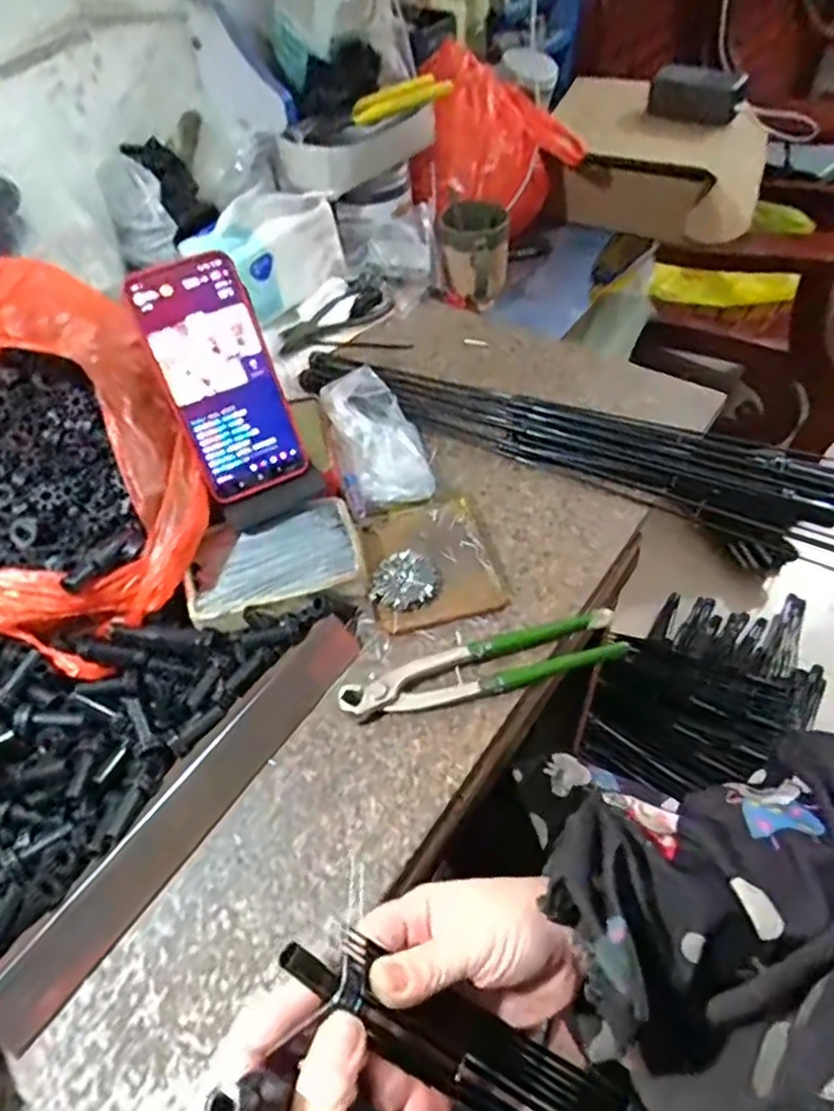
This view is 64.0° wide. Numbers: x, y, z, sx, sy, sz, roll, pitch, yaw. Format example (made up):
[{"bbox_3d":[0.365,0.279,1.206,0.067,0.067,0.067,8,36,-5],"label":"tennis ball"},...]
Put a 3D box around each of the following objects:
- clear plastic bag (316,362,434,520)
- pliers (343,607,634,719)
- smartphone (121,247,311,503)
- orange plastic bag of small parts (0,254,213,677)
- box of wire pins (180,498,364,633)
[{"bbox_3d":[-0.031,-0.093,0.569,0.078,0.062,0.135,-15,52,-7],"label":"clear plastic bag"},{"bbox_3d":[0.047,0.077,0.458,0.198,0.017,0.041,-17,53,-9],"label":"pliers"},{"bbox_3d":[-0.141,-0.126,0.480,0.082,0.165,0.012,-25,21,-15],"label":"smartphone"},{"bbox_3d":[-0.274,-0.075,0.470,0.263,0.161,0.200,33,61,26],"label":"orange plastic bag of small parts"},{"bbox_3d":[-0.105,0.007,0.501,0.132,0.029,0.089,-21,53,-12],"label":"box of wire pins"}]

